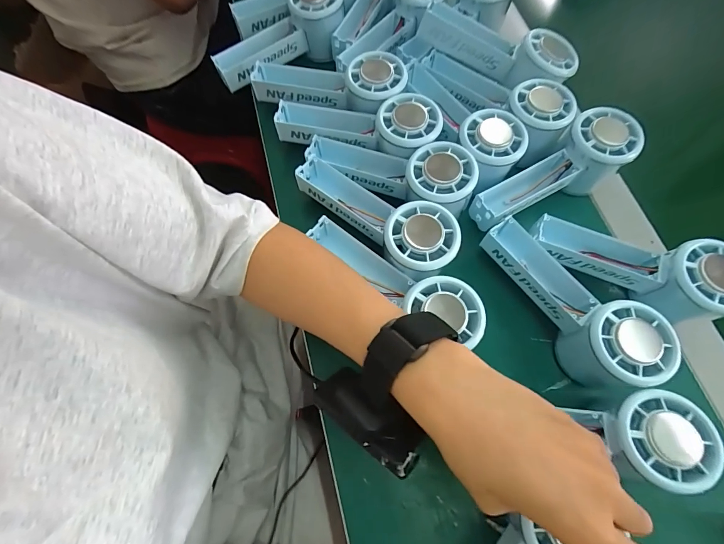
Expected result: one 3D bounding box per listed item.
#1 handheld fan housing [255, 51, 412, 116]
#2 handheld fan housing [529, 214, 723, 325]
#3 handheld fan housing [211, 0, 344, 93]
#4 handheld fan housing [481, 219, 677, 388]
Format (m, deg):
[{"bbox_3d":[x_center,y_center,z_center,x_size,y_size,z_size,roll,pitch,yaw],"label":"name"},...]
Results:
[{"bbox_3d":[-0.035,-0.182,0.345,0.152,0.029,0.055,7,69,16],"label":"handheld fan housing"},{"bbox_3d":[0.213,-0.009,0.275,0.149,0.038,0.057,23,71,7],"label":"handheld fan housing"},{"bbox_3d":[-0.086,-0.248,0.388,0.149,0.055,0.060,-31,73,1],"label":"handheld fan housing"},{"bbox_3d":[0.159,0.019,0.278,0.059,0.057,0.149,-28,73,-11],"label":"handheld fan housing"}]

